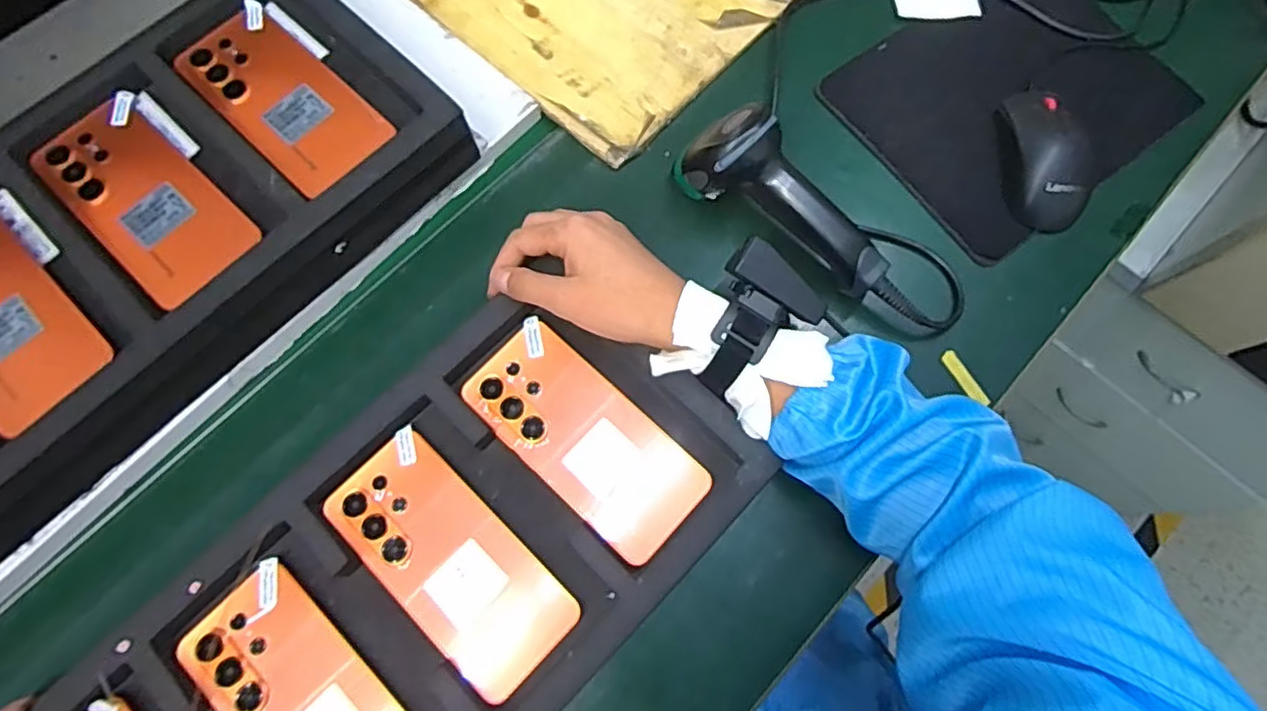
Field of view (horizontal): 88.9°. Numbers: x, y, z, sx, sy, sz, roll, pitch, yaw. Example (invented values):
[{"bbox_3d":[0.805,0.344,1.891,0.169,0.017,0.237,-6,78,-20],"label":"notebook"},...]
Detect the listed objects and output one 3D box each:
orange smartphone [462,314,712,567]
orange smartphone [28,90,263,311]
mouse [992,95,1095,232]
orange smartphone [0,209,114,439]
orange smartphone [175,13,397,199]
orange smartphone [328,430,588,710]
[{"bbox_3d":[-0.032,0.055,0.434,0.169,0.005,0.077,42,78,11],"label":"orange smartphone"},{"bbox_3d":[-0.327,-0.105,0.433,0.170,0.016,0.077,42,78,11],"label":"orange smartphone"},{"bbox_3d":[0.318,-0.153,0.499,0.054,0.031,0.111,2,73,1],"label":"mouse"},{"bbox_3d":[-0.405,-0.026,0.411,0.170,0.012,0.077,43,78,11],"label":"orange smartphone"},{"bbox_3d":[-0.249,-0.184,0.459,0.160,0.009,0.080,42,78,11],"label":"orange smartphone"},{"bbox_3d":[-0.116,0.130,0.412,0.169,0.010,0.082,41,77,11],"label":"orange smartphone"}]

